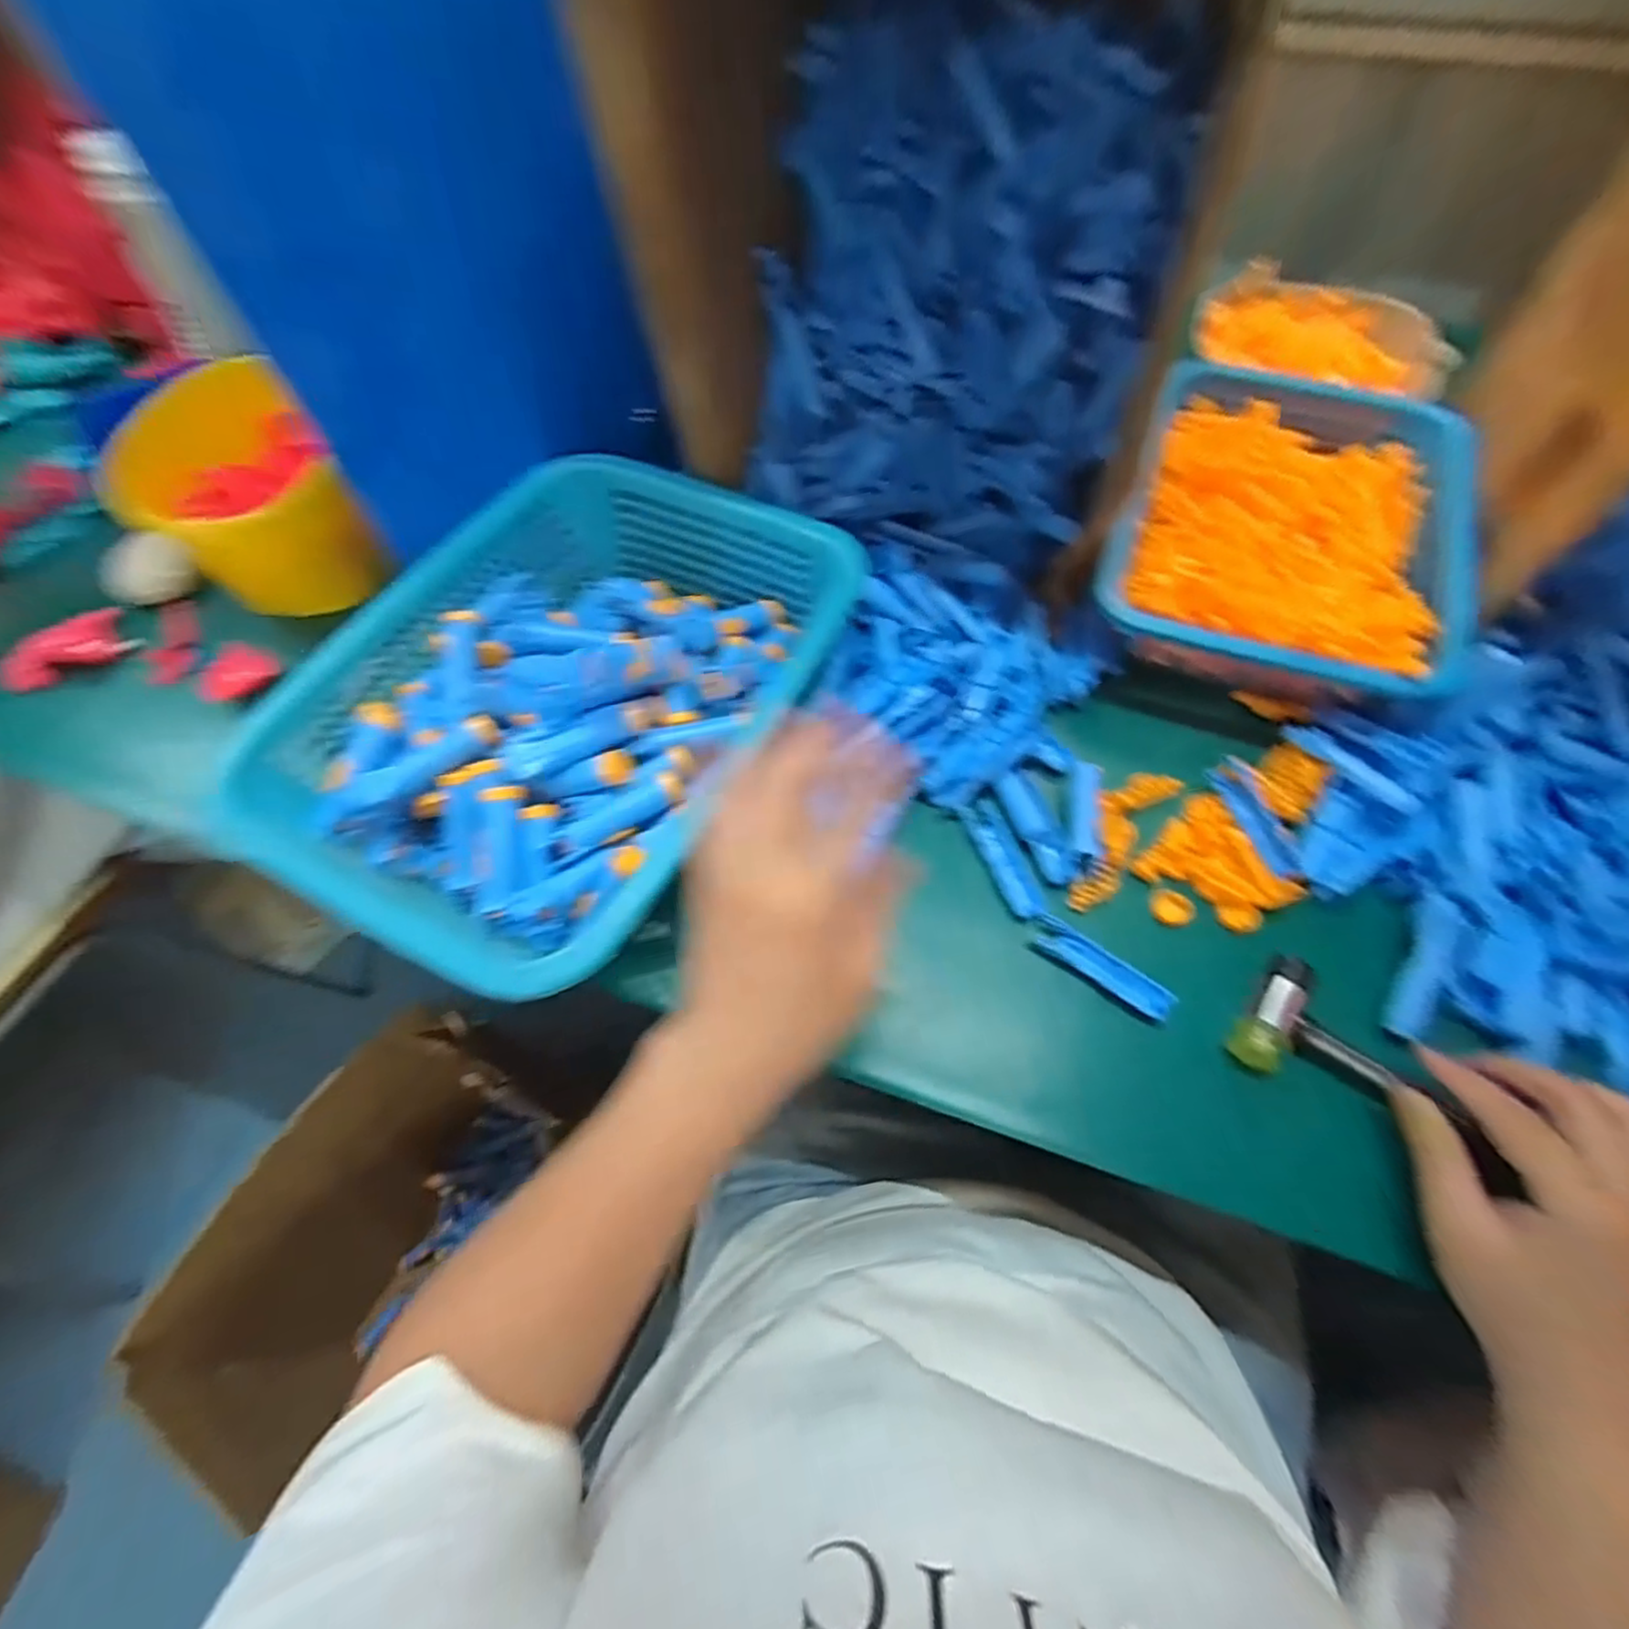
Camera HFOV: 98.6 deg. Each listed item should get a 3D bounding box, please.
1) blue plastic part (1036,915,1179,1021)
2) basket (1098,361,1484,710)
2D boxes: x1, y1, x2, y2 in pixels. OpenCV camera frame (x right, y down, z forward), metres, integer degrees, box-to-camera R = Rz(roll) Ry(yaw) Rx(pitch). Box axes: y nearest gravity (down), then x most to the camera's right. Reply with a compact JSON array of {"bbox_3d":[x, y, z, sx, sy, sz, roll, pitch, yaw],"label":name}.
[{"bbox_3d":[0.164,0.087,0.400,0.081,0.008,0.017,36,66,20],"label":"blue plastic part"},{"bbox_3d":[0.332,-0.199,0.500,0.216,0.069,0.276,20,62,13],"label":"basket"}]

